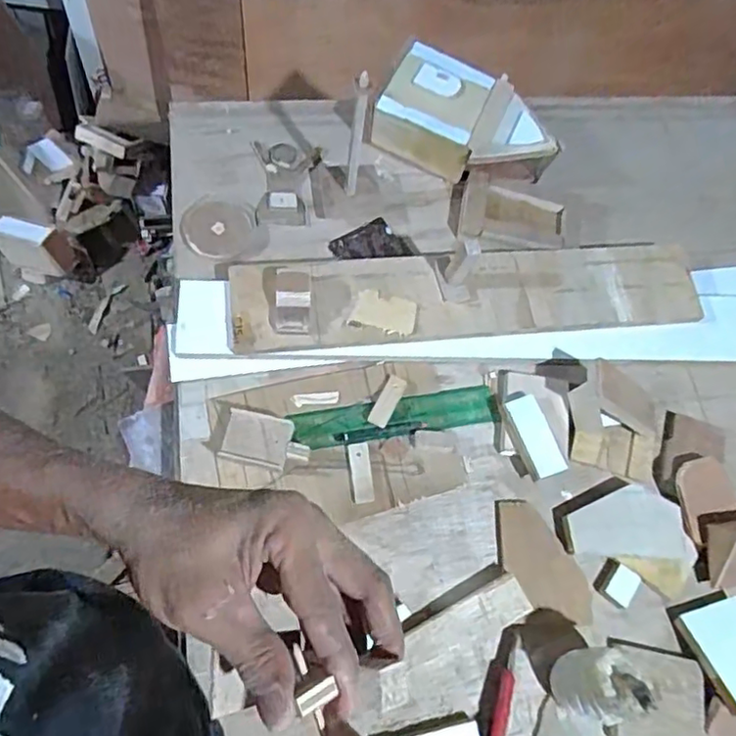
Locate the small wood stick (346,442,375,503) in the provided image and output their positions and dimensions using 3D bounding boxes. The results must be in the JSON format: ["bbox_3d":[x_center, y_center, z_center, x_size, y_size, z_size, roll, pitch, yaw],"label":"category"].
[{"bbox_3d":[-0.009,0.121,0.699,0.025,0.008,0.067,-4,67,-9],"label":"small wood stick"}]

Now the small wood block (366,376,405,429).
[{"bbox_3d":[0.024,0.040,0.736,0.024,0.007,0.070,26,66,4],"label":"small wood block"}]

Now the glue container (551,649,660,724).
[{"bbox_3d":[0.226,0.311,0.593,0.059,0.123,0.060,3,66,-6],"label":"glue container"}]

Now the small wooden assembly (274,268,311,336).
[{"bbox_3d":[-0.089,-0.081,0.711,0.049,0.035,0.076,3,66,-6],"label":"small wooden assembly"}]

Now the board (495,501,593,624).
[{"bbox_3d":[0.191,0.220,0.684,0.077,0.006,0.148,-20,71,-15],"label":"board"}]

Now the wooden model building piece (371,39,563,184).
[{"bbox_3d":[0.138,-0.332,0.844,0.244,0.112,0.129,29,69,5],"label":"wooden model building piece"}]

